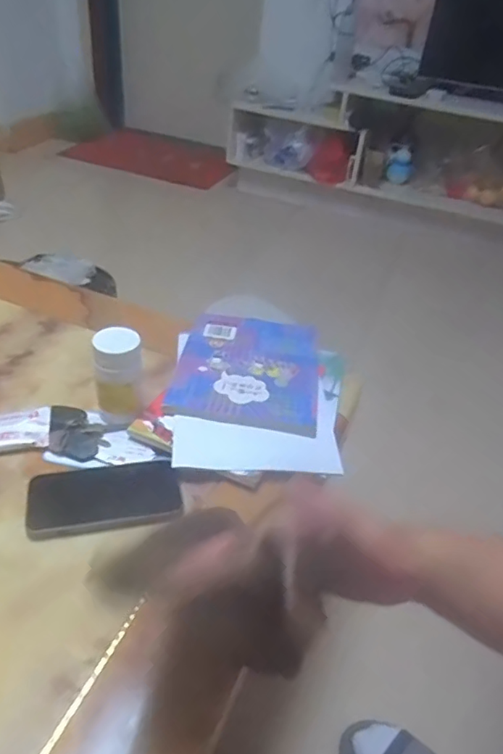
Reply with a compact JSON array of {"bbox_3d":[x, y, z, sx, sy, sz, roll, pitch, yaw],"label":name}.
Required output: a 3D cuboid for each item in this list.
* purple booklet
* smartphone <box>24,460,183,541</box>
[{"bbox_3d":[-0.002,-0.015,0.709,0.177,0.015,0.218,8,38,2],"label":"purple booklet"},{"bbox_3d":[-0.145,0.119,0.542,0.145,0.015,0.068,-5,40,-15],"label":"smartphone"}]

